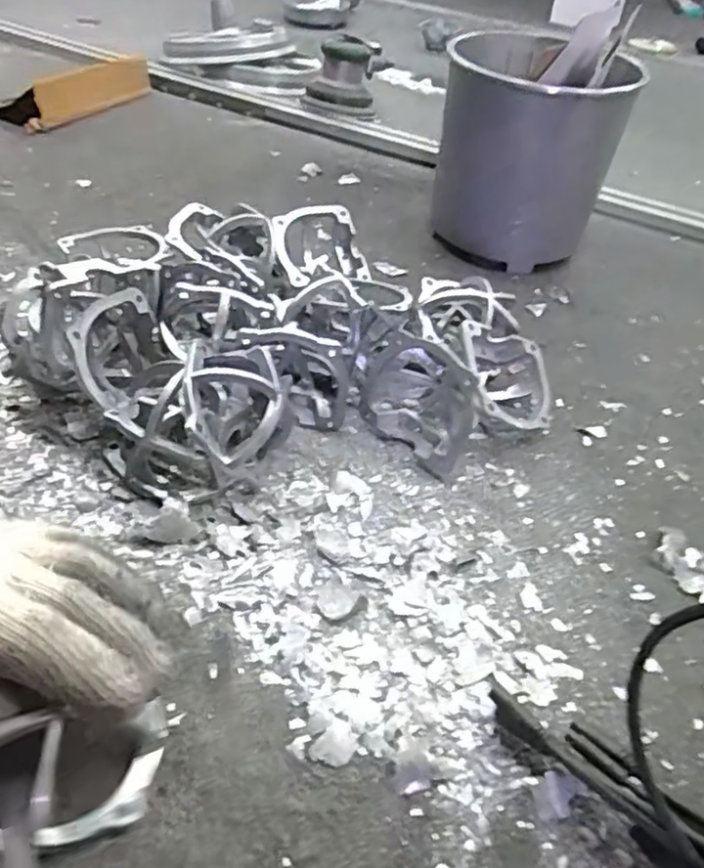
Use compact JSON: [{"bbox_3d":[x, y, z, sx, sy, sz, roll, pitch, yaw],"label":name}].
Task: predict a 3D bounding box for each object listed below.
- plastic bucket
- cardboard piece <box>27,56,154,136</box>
[{"bbox_3d":[0.174,-0.293,0.675,0.156,0.186,0.180,12,44,5],"label":"plastic bucket"},{"bbox_3d":[-0.352,-0.460,0.888,0.027,0.053,0.202,14,43,31],"label":"cardboard piece"}]

